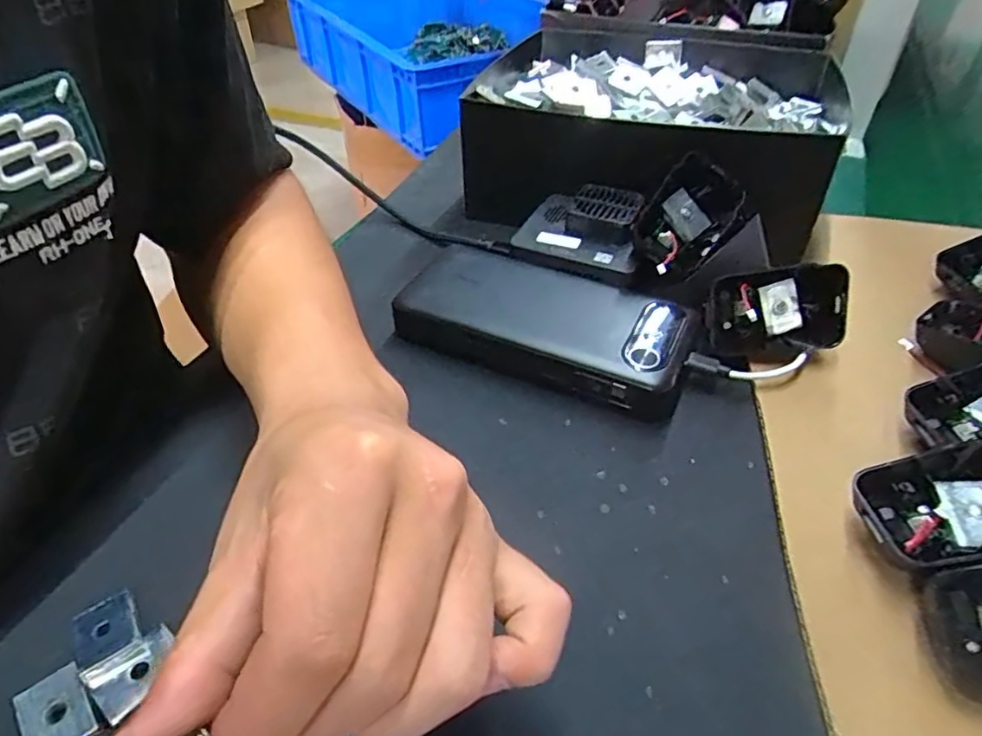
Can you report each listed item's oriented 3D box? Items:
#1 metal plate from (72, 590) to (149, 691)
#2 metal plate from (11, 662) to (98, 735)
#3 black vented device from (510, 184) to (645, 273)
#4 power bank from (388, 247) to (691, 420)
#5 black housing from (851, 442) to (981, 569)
[{"bbox_3d":[-0.136,0.095,0.214,0.020,0.004,0.029,-29,52,-22],"label":"metal plate"},{"bbox_3d":[-0.143,0.113,0.198,0.019,0.004,0.026,-31,64,-22],"label":"metal plate"},{"bbox_3d":[0.056,-0.087,0.373,0.073,0.020,0.060,16,68,21],"label":"black vented device"},{"bbox_3d":[0.027,-0.022,0.335,0.155,0.029,0.089,17,46,21],"label":"power bank"},{"bbox_3d":[0.180,0.052,0.231,0.068,0.024,0.044,-21,51,13],"label":"black housing"}]

